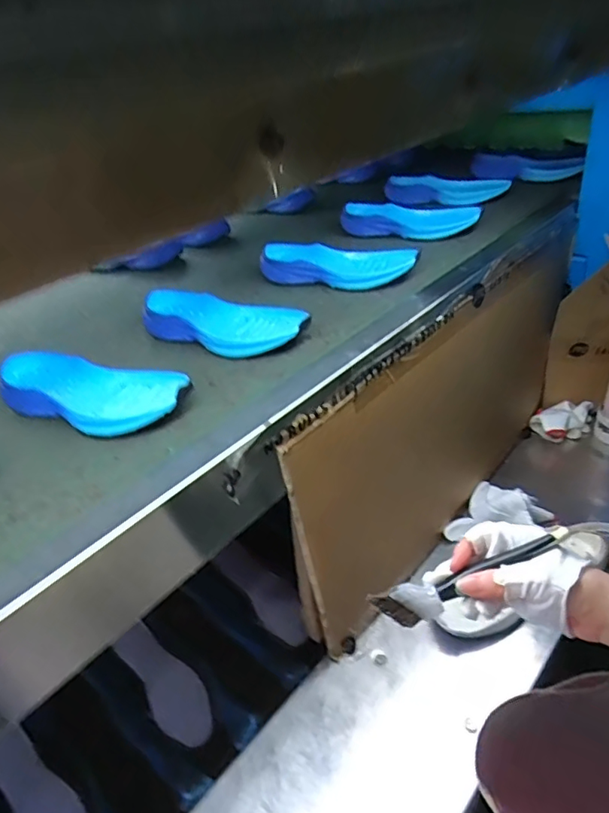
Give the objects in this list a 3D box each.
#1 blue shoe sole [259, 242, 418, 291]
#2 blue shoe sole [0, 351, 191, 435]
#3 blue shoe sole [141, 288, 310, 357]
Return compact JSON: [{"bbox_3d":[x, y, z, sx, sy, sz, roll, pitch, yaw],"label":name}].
[{"bbox_3d":[0.048,-0.211,0.796,0.225,0.042,0.084,4,35,18],"label":"blue shoe sole"},{"bbox_3d":[-0.224,-0.013,0.572,0.252,0.041,0.092,12,38,27],"label":"blue shoe sole"},{"bbox_3d":[-0.103,-0.109,0.684,0.238,0.039,0.095,16,40,31],"label":"blue shoe sole"}]

